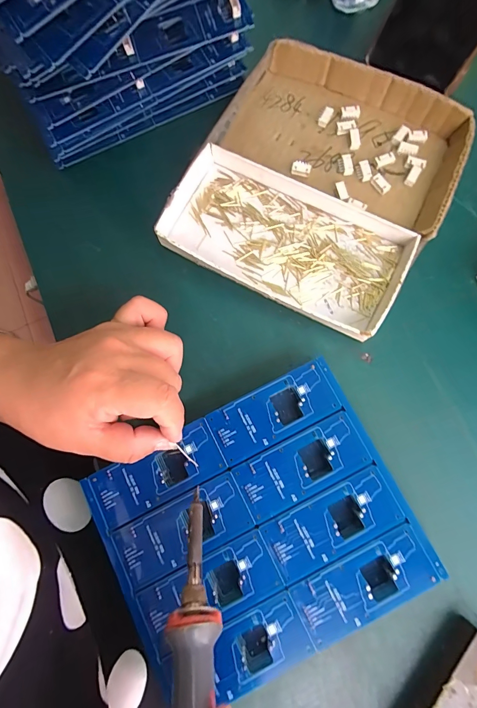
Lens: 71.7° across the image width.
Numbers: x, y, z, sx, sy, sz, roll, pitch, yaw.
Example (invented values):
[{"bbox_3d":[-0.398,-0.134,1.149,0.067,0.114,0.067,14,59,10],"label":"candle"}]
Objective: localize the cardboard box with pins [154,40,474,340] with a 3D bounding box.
[{"bbox_3d":[0.064,-0.142,0.274,0.191,0.035,0.209,27,81,7],"label":"cardboard box with pins"}]

